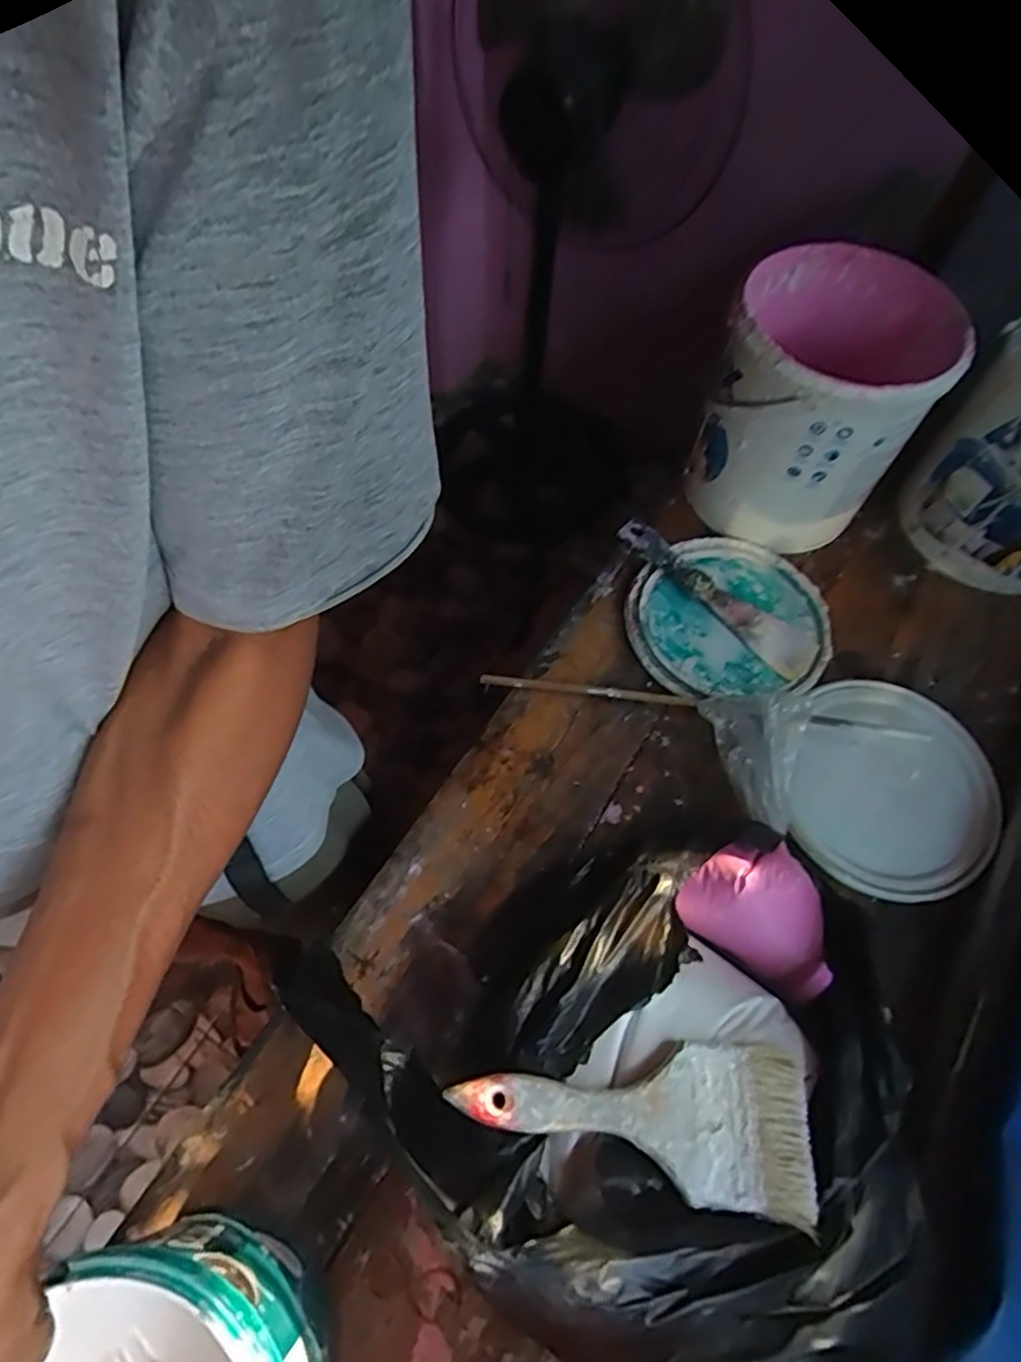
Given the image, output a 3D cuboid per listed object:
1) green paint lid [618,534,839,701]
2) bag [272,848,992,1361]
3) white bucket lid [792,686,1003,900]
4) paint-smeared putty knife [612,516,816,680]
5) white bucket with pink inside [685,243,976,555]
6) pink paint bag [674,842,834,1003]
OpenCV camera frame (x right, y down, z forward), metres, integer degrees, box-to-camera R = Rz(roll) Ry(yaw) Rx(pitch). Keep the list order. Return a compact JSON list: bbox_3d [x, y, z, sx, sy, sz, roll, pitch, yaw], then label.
[{"bbox_3d":[0.198,-0.061,0.612,0.182,0.018,0.169,1,62,-1],"label":"green paint lid"},{"bbox_3d":[0.069,0.242,0.381,0.371,0.110,0.290,-12,63,-8],"label":"bag"},{"bbox_3d":[0.309,0.084,0.550,0.164,0.018,0.176,1,62,-1],"label":"white bucket lid"},{"bbox_3d":[0.186,-0.084,0.616,0.048,0.020,0.200,-41,71,-20],"label":"paint-smeared putty knife"},{"bbox_3d":[0.270,-0.246,0.611,0.165,0.183,0.172,1,62,-1],"label":"white bucket with pink inside"},{"bbox_3d":[0.171,0.152,0.456,0.105,0.039,0.079,30,65,13],"label":"pink paint bag"}]

